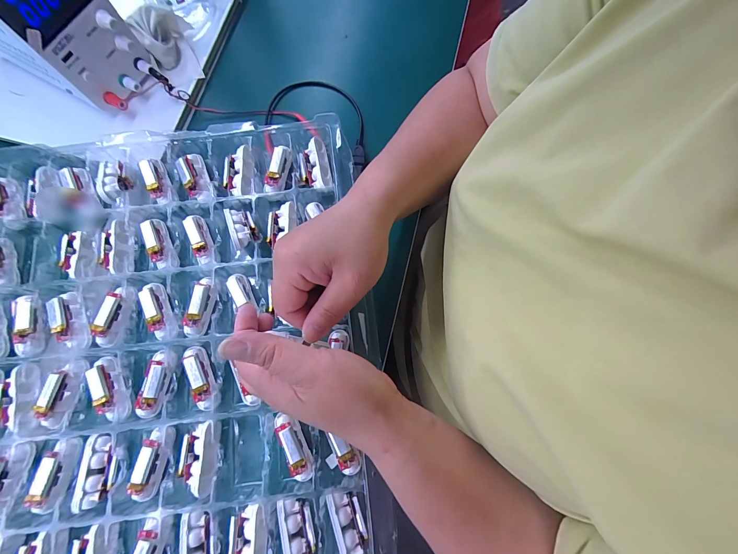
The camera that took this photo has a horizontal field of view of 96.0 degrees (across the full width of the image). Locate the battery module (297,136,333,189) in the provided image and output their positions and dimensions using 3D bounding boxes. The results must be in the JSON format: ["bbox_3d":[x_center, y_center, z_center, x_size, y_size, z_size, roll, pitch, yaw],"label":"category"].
[{"bbox_3d":[-0.061,-0.125,0.369,0.032,0.018,0.057,-12,75,-3],"label":"battery module"}]

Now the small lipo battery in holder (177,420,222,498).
[{"bbox_3d":[-0.153,0.165,0.303,0.038,0.022,0.062,-2,75,0],"label":"small lipo battery in holder"}]

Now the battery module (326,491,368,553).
[{"bbox_3d":[-0.017,0.217,0.286,0.026,0.011,0.057,-19,76,-4],"label":"battery module"}]

